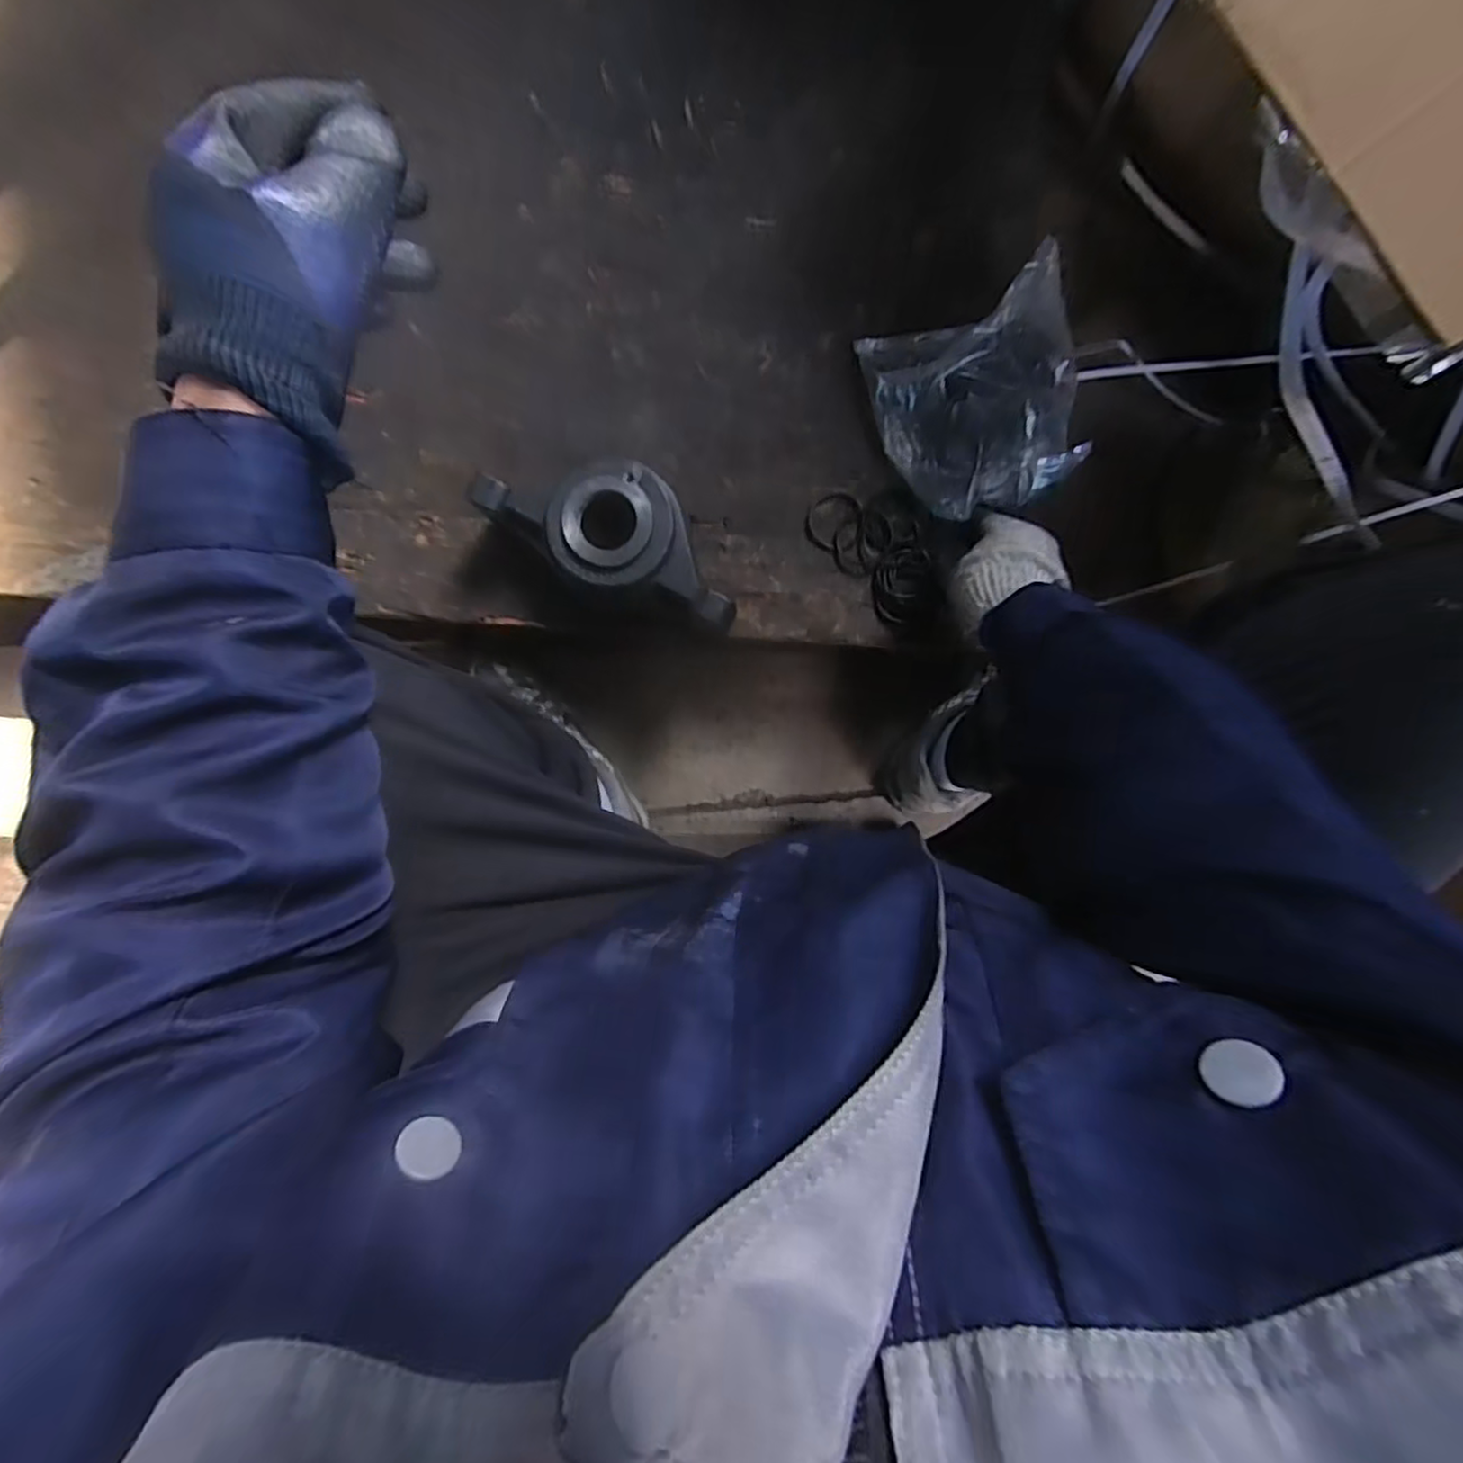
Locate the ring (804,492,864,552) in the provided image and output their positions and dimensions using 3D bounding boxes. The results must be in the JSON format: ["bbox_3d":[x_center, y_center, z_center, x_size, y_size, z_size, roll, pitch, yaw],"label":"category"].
[{"bbox_3d":[0.093,-0.191,0.642,0.051,0.005,0.056,0,91,-1],"label":"ring"}]

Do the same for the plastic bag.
[{"bbox_3d":[0.223,-0.290,0.606,0.173,0.088,0.192,-17,91,-1],"label":"plastic bag"}]

